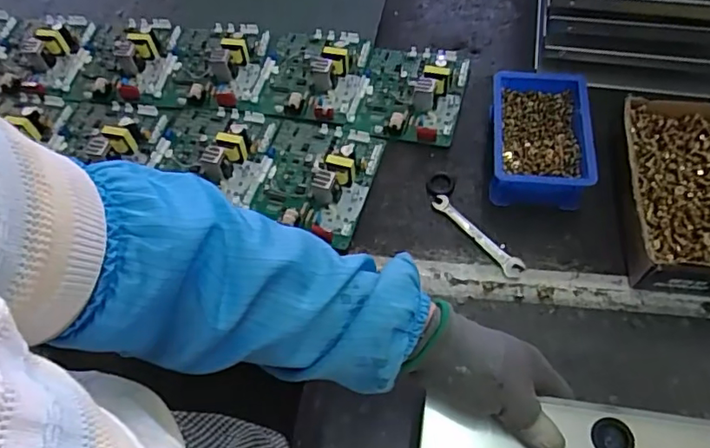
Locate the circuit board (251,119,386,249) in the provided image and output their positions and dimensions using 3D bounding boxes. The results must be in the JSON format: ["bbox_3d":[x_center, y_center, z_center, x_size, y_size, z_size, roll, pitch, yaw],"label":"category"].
[{"bbox_3d":[-0.047,-0.061,0.621,0.129,0.033,0.153,12,59,12],"label":"circuit board"}]

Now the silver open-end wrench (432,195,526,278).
[{"bbox_3d":[0.127,0.011,0.589,0.022,0.007,0.118,-37,62,-18],"label":"silver open-end wrench"}]

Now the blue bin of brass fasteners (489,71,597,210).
[{"bbox_3d":[0.204,-0.094,0.616,0.107,0.052,0.159,4,58,7],"label":"blue bin of brass fasteners"}]

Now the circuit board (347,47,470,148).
[{"bbox_3d":[0.070,-0.170,0.690,0.129,0.037,0.164,9,59,10],"label":"circuit board"}]

